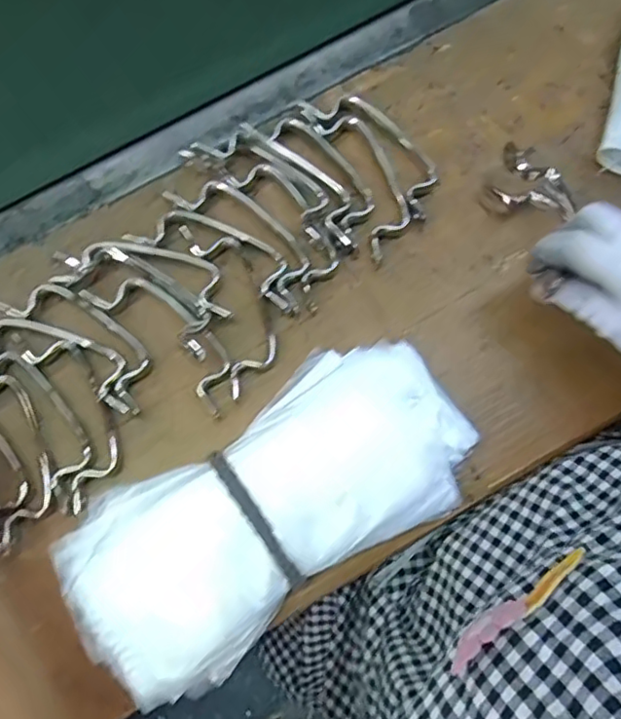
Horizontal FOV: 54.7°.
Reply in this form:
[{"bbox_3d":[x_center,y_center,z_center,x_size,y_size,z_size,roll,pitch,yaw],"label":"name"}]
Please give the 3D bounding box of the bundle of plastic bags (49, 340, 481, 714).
[{"bbox_3d":[-0.023,0.089,0.378,0.259,0.026,0.122,-34,78,-7],"label":"bundle of plastic bags"}]

